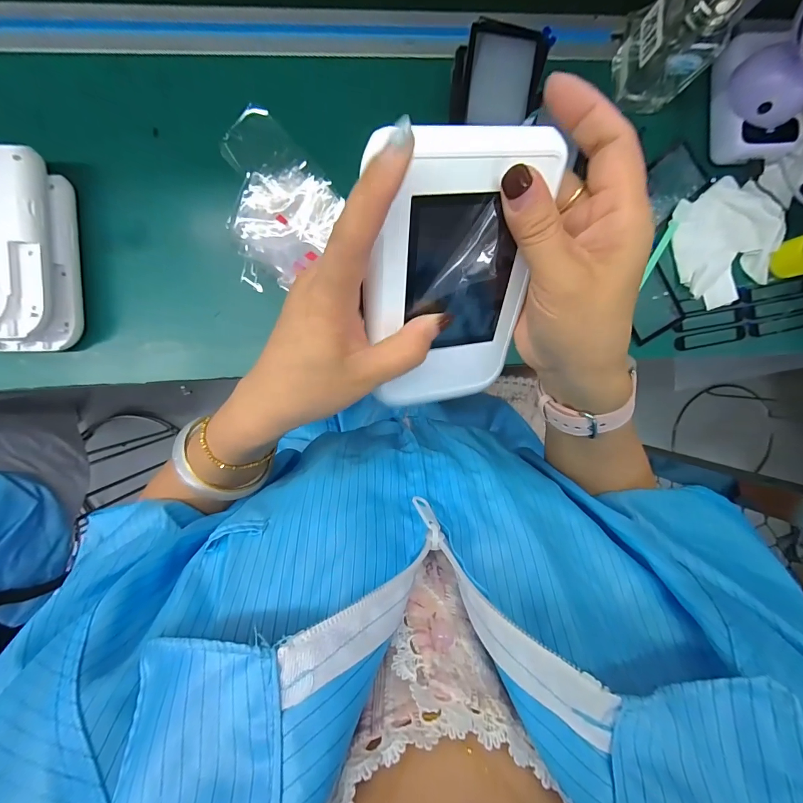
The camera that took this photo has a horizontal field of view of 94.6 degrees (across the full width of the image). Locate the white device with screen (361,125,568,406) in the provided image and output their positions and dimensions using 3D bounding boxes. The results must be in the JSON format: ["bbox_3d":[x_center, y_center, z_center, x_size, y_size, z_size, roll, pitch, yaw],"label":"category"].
[{"bbox_3d":[0.028,-0.053,0.203,0.090,0.022,0.154,-14,140,-12],"label":"white device with screen"}]

